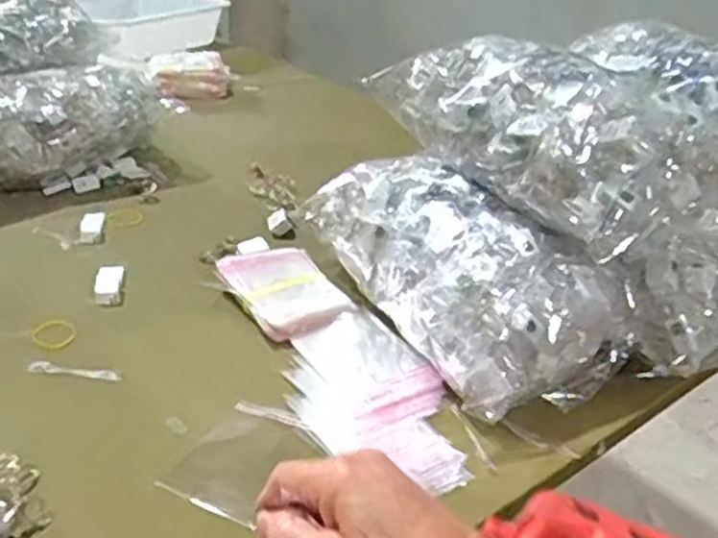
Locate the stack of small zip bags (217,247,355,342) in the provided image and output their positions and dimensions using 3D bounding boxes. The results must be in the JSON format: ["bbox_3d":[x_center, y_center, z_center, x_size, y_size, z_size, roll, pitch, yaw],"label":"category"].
[{"bbox_3d":[-0.063,0.015,0.623,0.077,0.024,0.108,-15,33,-29],"label":"stack of small zip bags"}]

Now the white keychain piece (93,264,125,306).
[{"bbox_3d":[-0.207,0.013,0.624,0.023,0.005,0.056,-3,29,-11],"label":"white keychain piece"}]

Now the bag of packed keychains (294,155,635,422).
[{"bbox_3d":[0.073,-0.011,0.587,0.135,0.106,0.271,-12,32,-26],"label":"bag of packed keychains"}]

